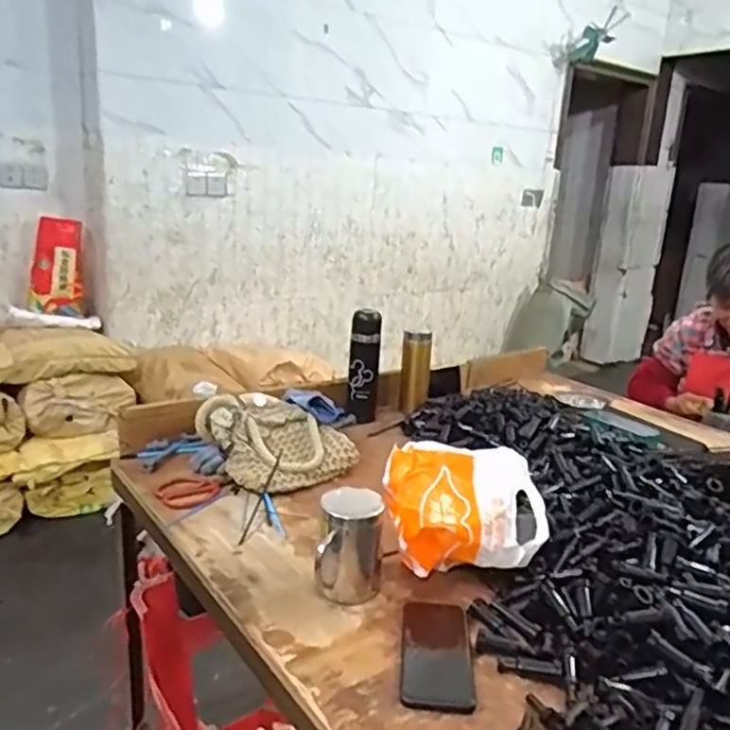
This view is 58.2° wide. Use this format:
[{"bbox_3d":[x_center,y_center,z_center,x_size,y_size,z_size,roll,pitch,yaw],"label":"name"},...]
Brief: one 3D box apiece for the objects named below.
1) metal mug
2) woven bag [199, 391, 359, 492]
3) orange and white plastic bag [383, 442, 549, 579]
[{"bbox_3d":[-0.017,0.222,0.793,0.074,0.126,0.068,4,16,1],"label":"metal mug"},{"bbox_3d":[-0.147,0.132,1.136,0.208,0.125,0.207,15,20,36],"label":"woven bag"},{"bbox_3d":[0.127,0.190,0.856,0.197,0.140,0.117,4,16,3],"label":"orange and white plastic bag"}]

